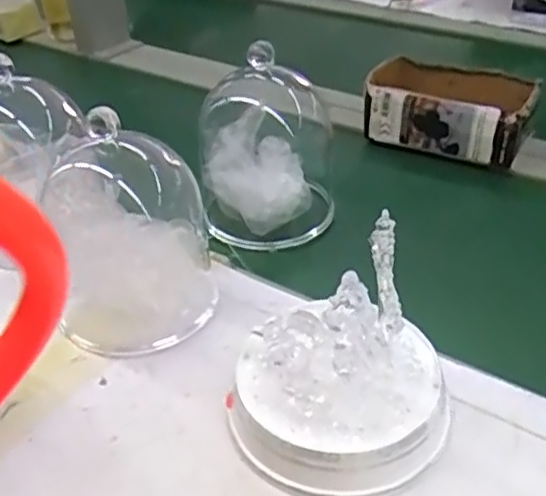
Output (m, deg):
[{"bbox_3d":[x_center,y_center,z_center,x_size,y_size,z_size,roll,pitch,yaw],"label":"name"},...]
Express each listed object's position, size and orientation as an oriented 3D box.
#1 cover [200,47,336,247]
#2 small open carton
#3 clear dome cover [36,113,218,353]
[{"bbox_3d":[-0.008,-0.109,0.646,0.123,0.163,0.147,-4,37,-1],"label":"cover"},{"bbox_3d":[0.201,-0.163,0.781,0.180,0.066,0.139,10,39,17],"label":"small open carton"},{"bbox_3d":[-0.114,-0.016,0.529,0.122,0.163,0.120,-5,37,-2],"label":"clear dome cover"}]

